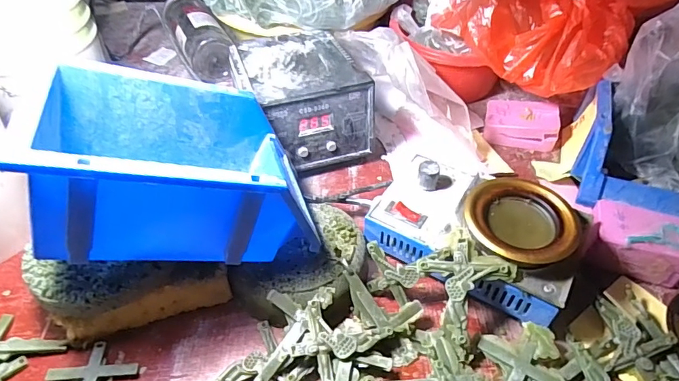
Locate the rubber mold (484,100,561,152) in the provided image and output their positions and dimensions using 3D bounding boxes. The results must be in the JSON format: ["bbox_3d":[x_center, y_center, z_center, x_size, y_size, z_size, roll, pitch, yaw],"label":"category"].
[{"bbox_3d":[0.191,-0.073,0.466,0.070,0.024,0.048,10,47,10],"label":"rubber mold"}]

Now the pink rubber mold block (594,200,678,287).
[{"bbox_3d":[0.236,0.040,0.352,0.068,0.035,0.045,17,49,16],"label":"pink rubber mold block"}]

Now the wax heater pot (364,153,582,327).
[{"bbox_3d":[0.104,0.026,0.348,0.153,0.053,0.092,26,52,23],"label":"wax heater pot"}]

